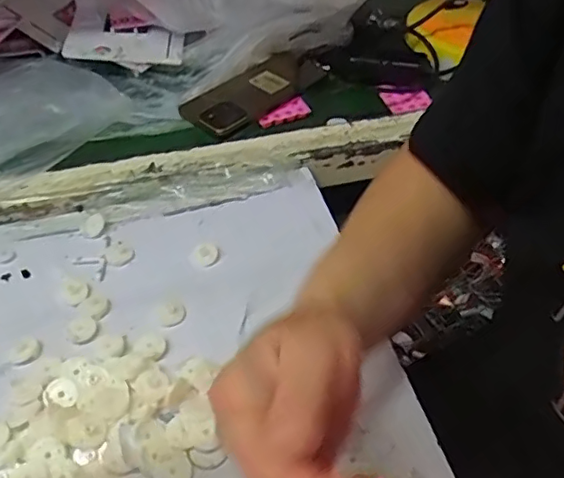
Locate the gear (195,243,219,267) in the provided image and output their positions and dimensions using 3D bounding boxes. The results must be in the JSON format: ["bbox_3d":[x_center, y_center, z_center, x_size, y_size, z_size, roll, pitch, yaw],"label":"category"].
[{"bbox_3d":[-0.065,0.013,0.502,0.020,0.005,0.022,-2,45,2],"label":"gear"}]

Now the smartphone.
[{"bbox_3d":[-0.034,-0.166,0.655,0.153,0.015,0.077,-34,53,-27],"label":"smartphone"}]

